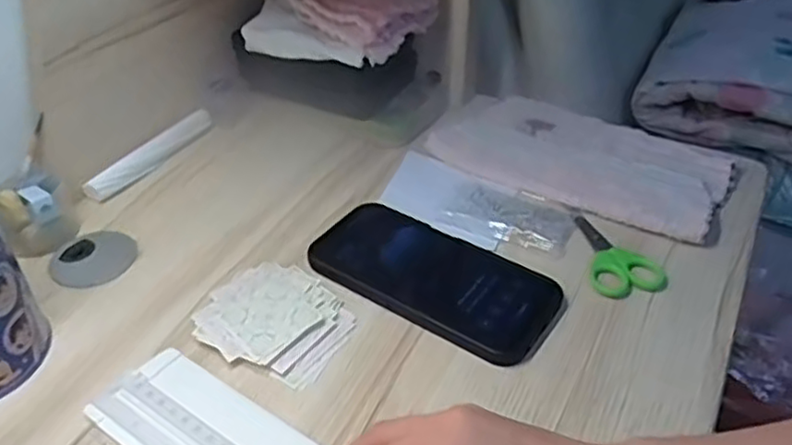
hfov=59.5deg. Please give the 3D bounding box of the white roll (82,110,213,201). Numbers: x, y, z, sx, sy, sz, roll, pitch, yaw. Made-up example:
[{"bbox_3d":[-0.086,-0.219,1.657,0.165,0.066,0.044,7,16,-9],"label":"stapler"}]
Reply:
[{"bbox_3d":[-0.206,-0.061,0.592,0.017,0.018,0.137,18,43,22],"label":"white roll"}]

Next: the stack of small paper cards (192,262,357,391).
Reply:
[{"bbox_3d":[-0.076,0.059,0.438,0.094,0.012,0.080,27,46,29],"label":"stack of small paper cards"}]

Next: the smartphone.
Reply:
[{"bbox_3d":[0.026,0.035,0.467,0.167,0.013,0.079,24,45,27],"label":"smartphone"}]

